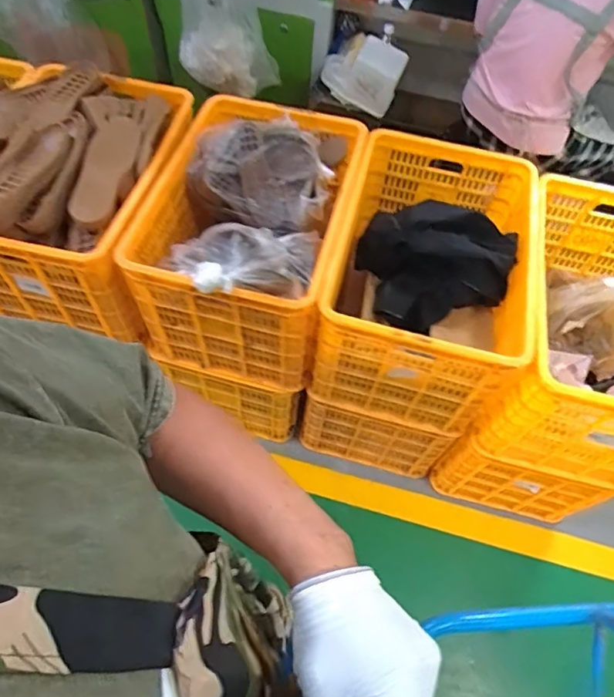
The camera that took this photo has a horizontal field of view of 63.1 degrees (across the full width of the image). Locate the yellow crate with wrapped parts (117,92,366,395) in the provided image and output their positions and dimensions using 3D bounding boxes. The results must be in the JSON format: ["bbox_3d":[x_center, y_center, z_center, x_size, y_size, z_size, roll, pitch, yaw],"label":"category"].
[{"bbox_3d":[-0.139,-0.295,1.292,0.450,0.404,0.622,13,59,4],"label":"yellow crate with wrapped parts"}]

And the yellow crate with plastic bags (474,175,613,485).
[{"bbox_3d":[0.705,-0.053,1.211,0.410,0.346,0.622,14,59,4],"label":"yellow crate with plastic bags"}]

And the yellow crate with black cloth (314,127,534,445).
[{"bbox_3d":[0.294,-0.175,1.263,0.438,0.371,0.629,15,59,5],"label":"yellow crate with black cloth"}]

